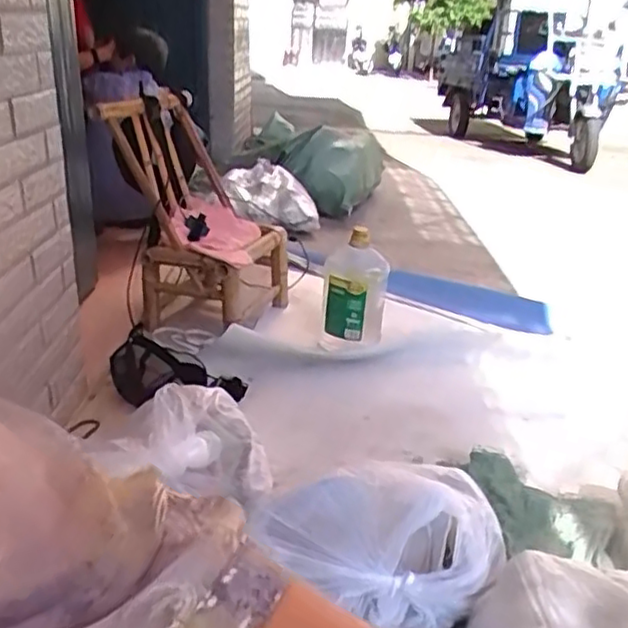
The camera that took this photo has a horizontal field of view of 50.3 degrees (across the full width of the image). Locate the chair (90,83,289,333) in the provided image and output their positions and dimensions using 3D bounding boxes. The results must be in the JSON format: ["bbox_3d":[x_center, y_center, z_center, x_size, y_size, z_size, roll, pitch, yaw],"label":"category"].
[{"bbox_3d":[-0.319,-0.296,1.895,0.453,0.556,0.410,13,26,25],"label":"chair"}]

